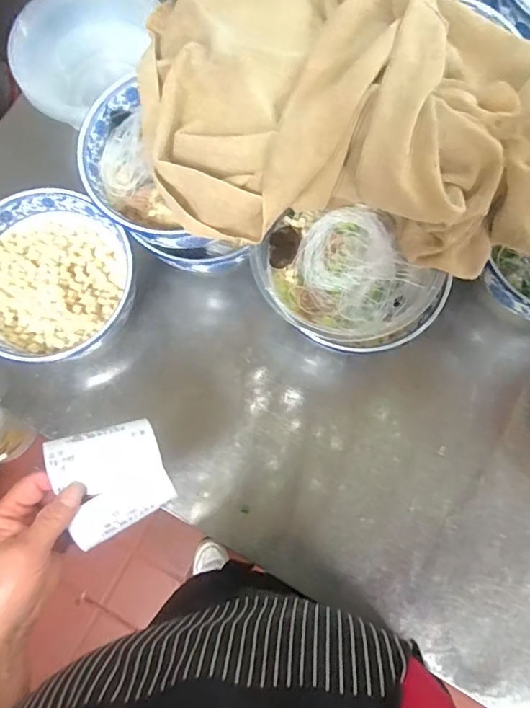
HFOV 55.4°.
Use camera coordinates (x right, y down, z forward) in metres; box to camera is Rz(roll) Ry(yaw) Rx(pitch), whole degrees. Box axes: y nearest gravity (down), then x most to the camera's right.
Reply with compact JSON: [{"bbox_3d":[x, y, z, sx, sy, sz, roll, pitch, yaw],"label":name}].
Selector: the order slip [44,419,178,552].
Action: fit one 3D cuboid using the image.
[{"bbox_3d":[-0.114,0.093,0.380,0.075,0.013,0.080,-21,91,-20],"label":"order slip"}]

